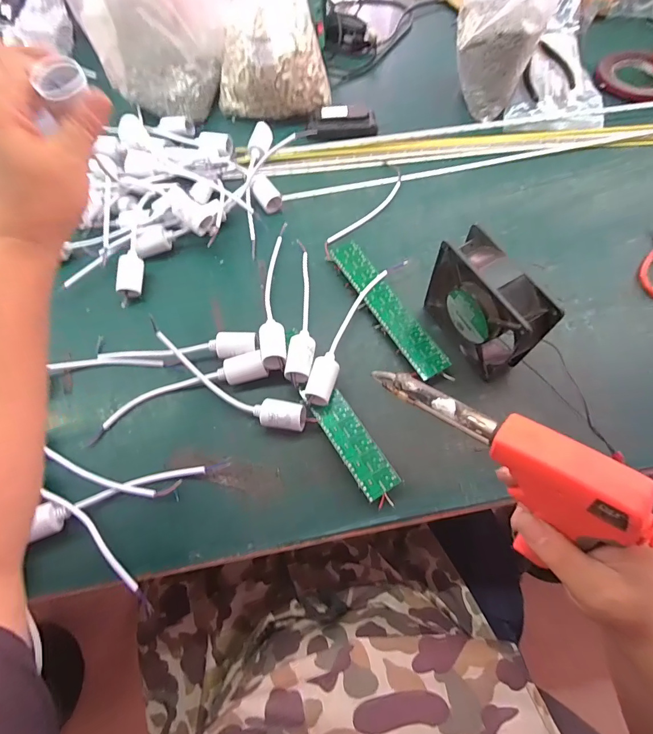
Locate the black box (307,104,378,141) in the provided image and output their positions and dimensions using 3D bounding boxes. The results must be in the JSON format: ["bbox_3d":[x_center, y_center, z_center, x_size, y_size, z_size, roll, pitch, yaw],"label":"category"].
[{"bbox_3d":[0.025,-0.372,0.581,0.103,0.026,0.047,-4,66,0],"label":"black box"}]

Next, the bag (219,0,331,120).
[{"bbox_3d":[-0.085,-0.466,0.559,0.162,0.151,0.110,-8,66,-2],"label":"bag"}]

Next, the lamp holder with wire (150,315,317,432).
[{"bbox_3d":[-0.107,0.018,0.407,0.195,0.047,0.033,26,69,13],"label":"lamp holder with wire"}]

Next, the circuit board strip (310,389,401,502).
[{"bbox_3d":[0.028,0.079,0.389,0.036,0.021,0.108,-29,68,-11],"label":"circuit board strip"}]

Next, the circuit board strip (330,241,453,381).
[{"bbox_3d":[0.071,-0.073,0.457,0.038,0.013,0.204,-29,68,-11],"label":"circuit board strip"}]

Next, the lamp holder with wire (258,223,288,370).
[{"bbox_3d":[-0.062,-0.094,0.459,0.029,0.029,0.216,-3,66,0],"label":"lamp holder with wire"}]

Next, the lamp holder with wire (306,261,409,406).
[{"bbox_3d":[0.032,-0.048,0.431,0.034,0.034,0.212,24,69,12],"label":"lamp holder with wire"}]

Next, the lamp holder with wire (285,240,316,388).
[{"bbox_3d":[-0.025,-0.074,0.448,0.029,0.036,0.207,2,66,2],"label":"lamp holder with wire"}]

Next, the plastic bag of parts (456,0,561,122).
[{"bbox_3d":[0.249,-0.477,0.538,0.122,0.174,0.116,15,67,8],"label":"plastic bag of parts"}]

